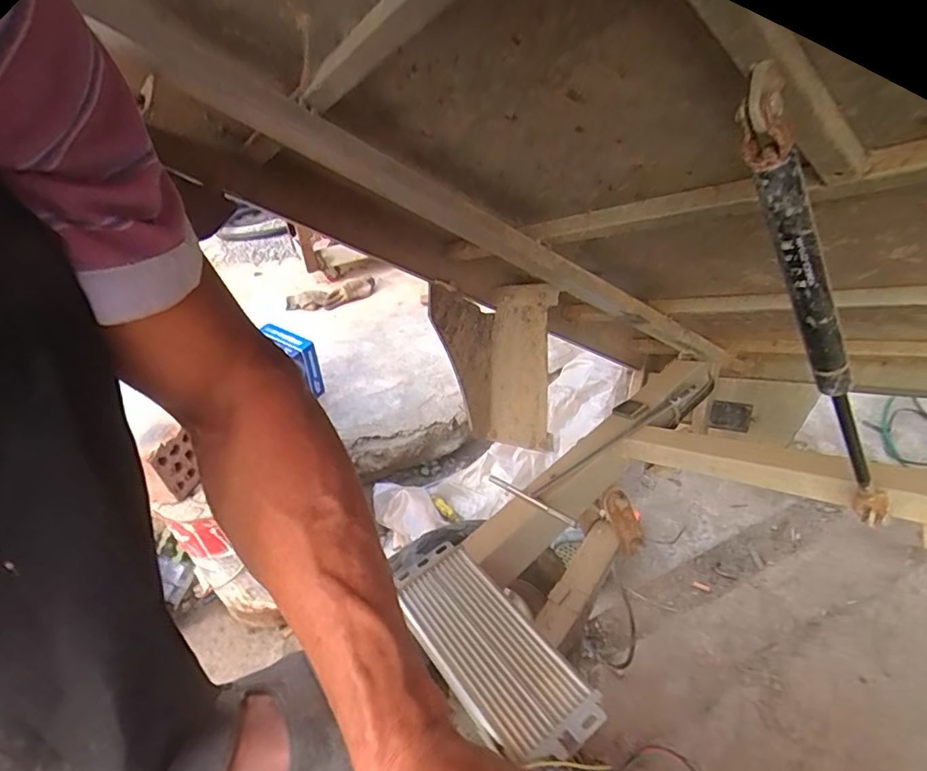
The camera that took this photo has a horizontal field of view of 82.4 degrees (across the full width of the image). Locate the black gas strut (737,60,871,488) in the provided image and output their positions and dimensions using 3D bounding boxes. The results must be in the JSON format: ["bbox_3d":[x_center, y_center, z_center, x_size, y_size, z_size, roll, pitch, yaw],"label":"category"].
[{"bbox_3d":[0.227,-0.044,0.341,0.021,0.315,0.023,-29,29,13],"label":"black gas strut"}]

